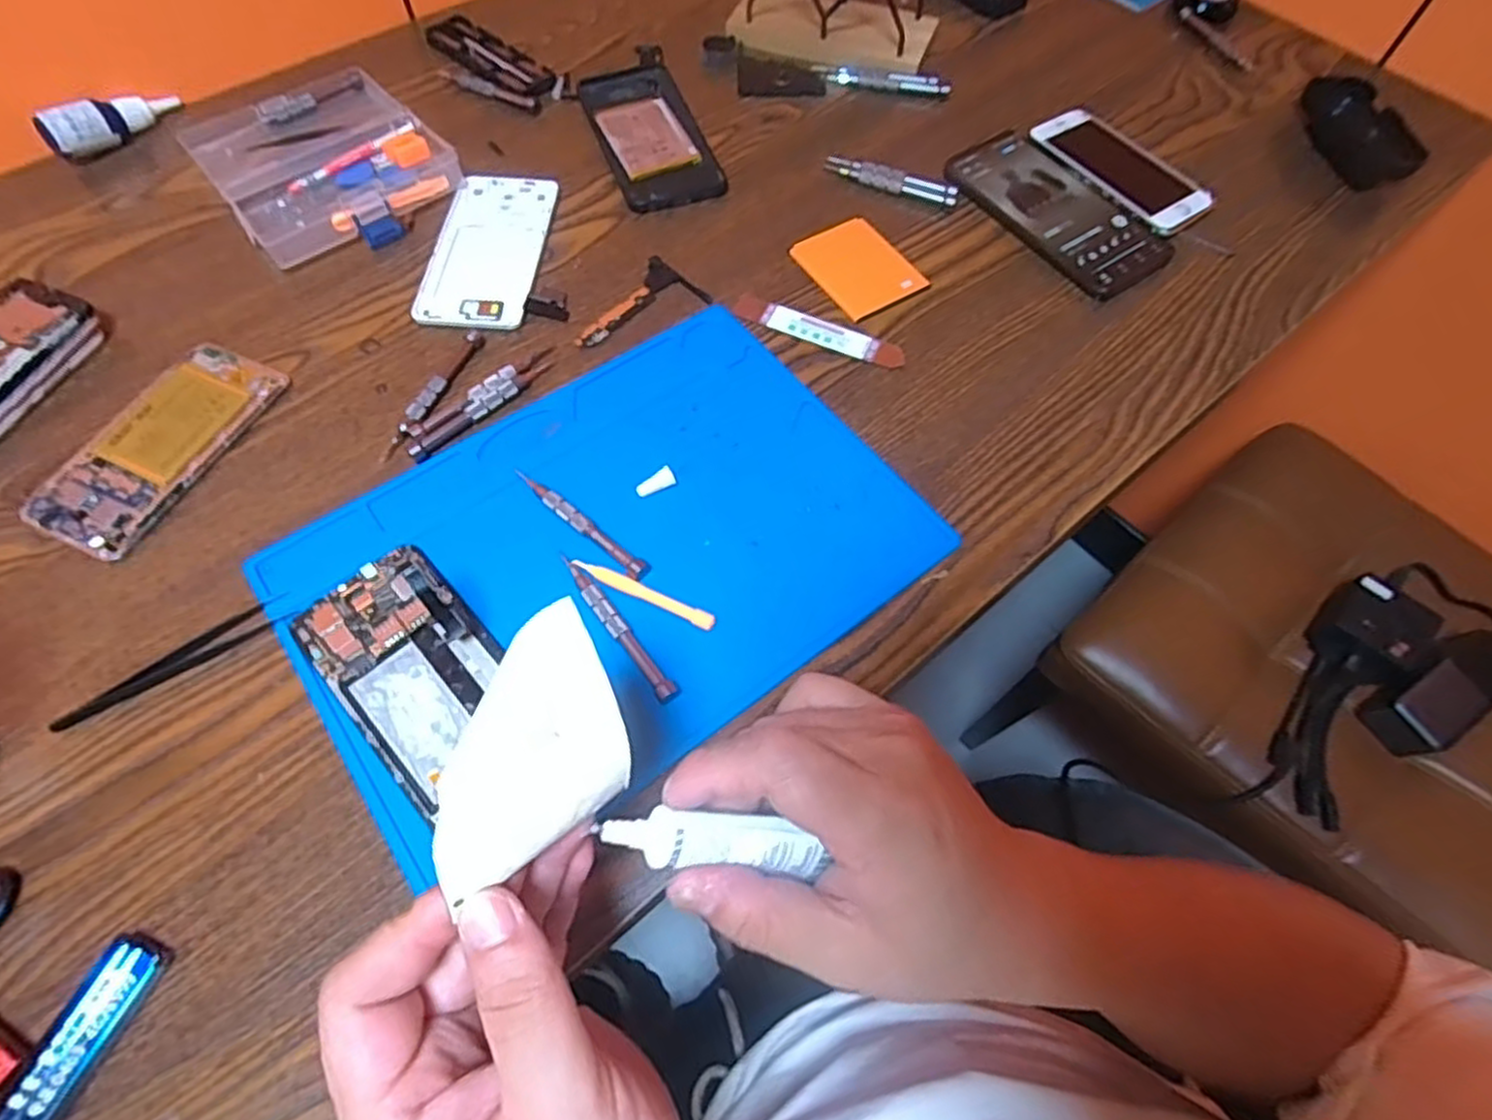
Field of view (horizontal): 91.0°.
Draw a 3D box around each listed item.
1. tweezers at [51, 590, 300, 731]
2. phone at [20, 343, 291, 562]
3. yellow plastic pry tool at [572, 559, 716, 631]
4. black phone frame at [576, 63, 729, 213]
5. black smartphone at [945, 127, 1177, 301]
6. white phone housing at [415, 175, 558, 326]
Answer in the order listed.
[{"bbox_3d":[-0.285,0.049,0.370,0.116,0.009,0.019,-27,66,-14],"label":"tweezers"},{"bbox_3d":[-0.341,-0.069,0.428,0.069,0.010,0.142,23,64,10],"label":"phone"},{"bbox_3d":[-0.054,0.017,0.387,0.081,0.004,0.010,22,64,10],"label":"yellow plastic pry tool"},{"bbox_3d":[-0.075,-0.332,0.570,0.078,0.009,0.163,-19,65,-11],"label":"black phone frame"},{"bbox_3d":[0.225,-0.258,0.538,0.081,0.013,0.169,-34,68,-17],"label":"black smartphone"},{"bbox_3d":[-0.178,-0.219,0.510,0.074,0.004,0.151,4,63,1],"label":"white phone housing"}]

